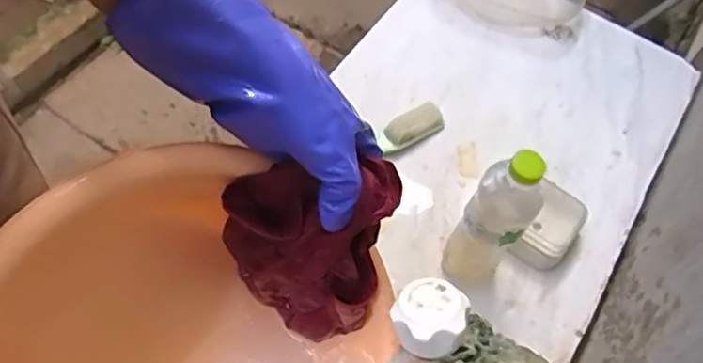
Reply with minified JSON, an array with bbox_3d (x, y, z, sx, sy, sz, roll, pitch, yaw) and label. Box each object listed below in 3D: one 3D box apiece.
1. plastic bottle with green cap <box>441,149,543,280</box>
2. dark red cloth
[{"bbox_3d":[0.145,0.037,0.625,0.056,0.181,0.067,35,63,17],"label":"plastic bottle with green cap"},{"bbox_3d":[-0.031,0.061,0.493,0.130,0.155,0.076,-5,59,-7],"label":"dark red cloth"}]

